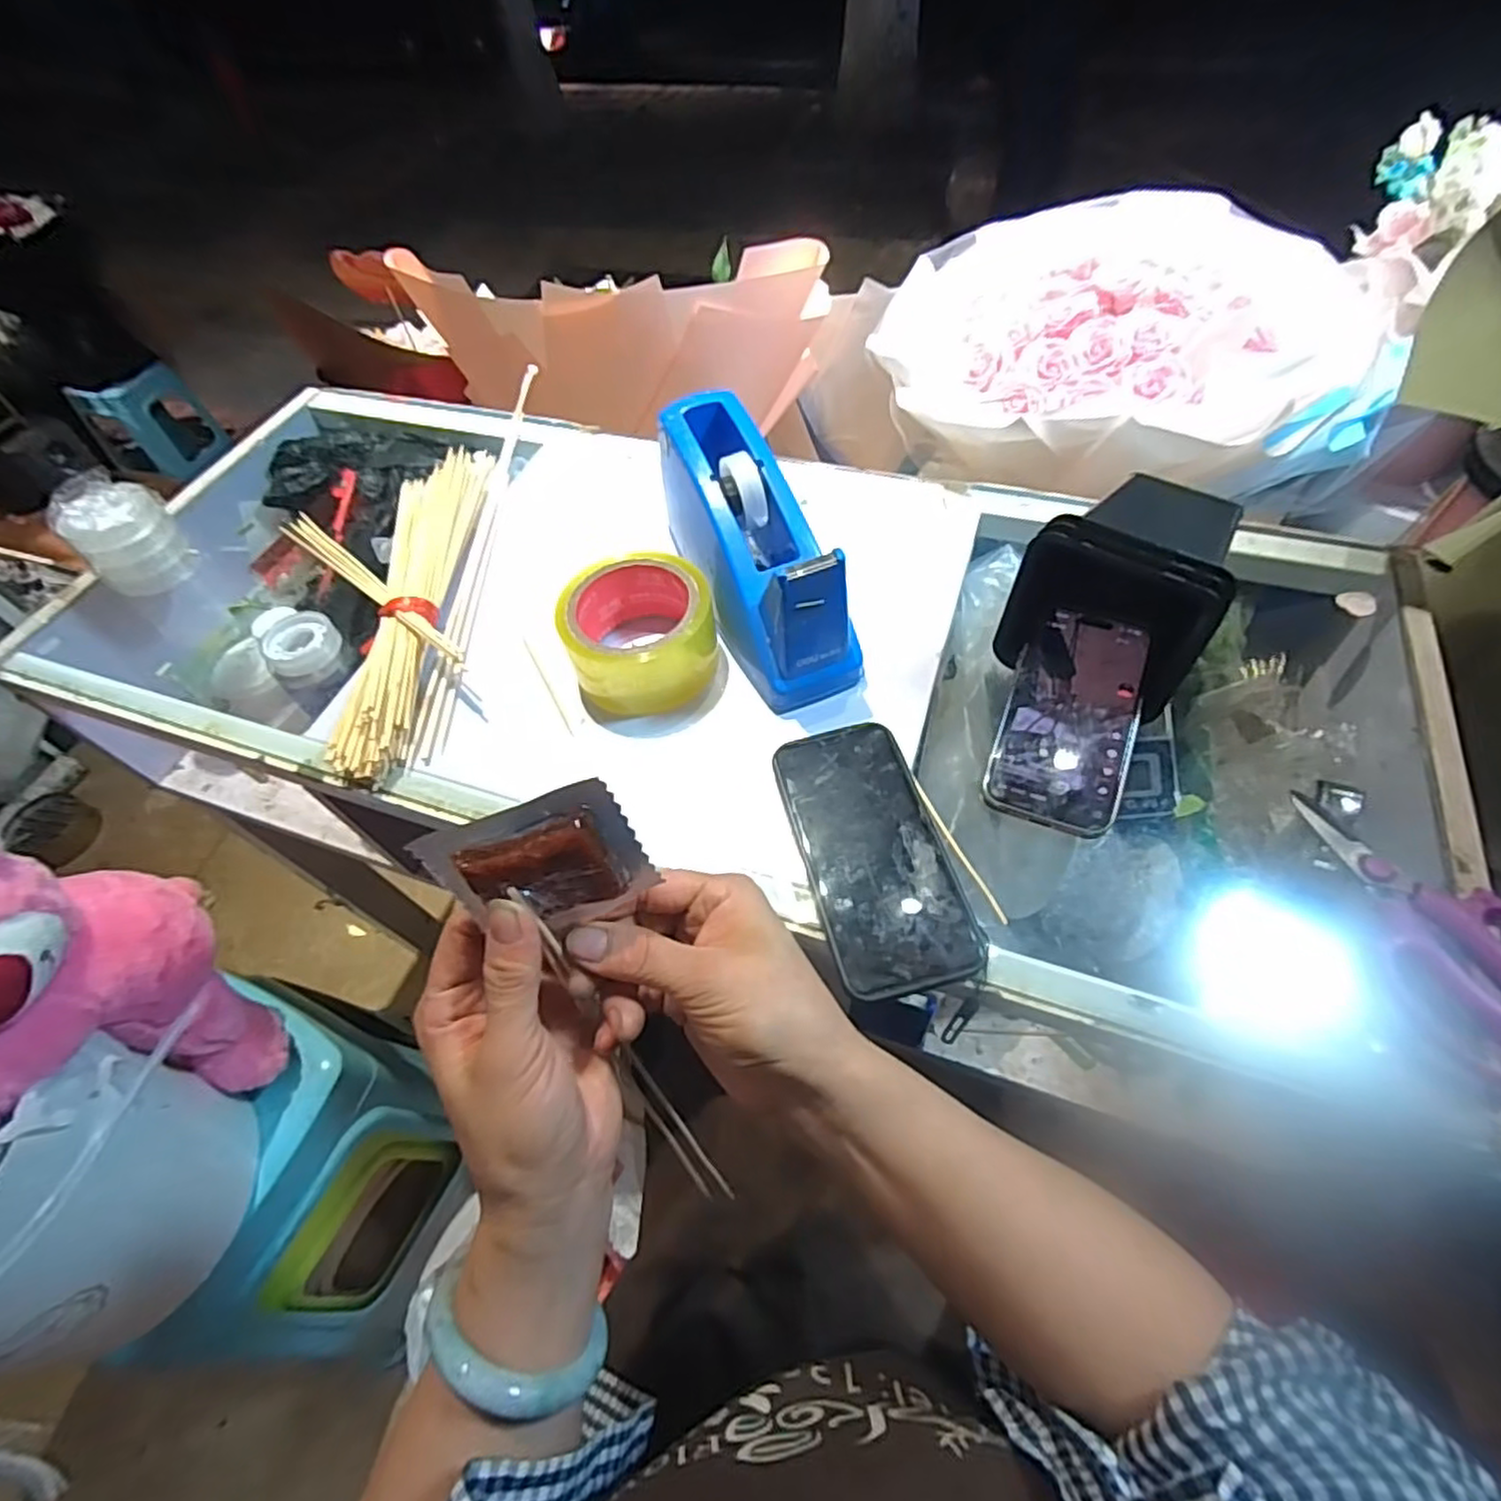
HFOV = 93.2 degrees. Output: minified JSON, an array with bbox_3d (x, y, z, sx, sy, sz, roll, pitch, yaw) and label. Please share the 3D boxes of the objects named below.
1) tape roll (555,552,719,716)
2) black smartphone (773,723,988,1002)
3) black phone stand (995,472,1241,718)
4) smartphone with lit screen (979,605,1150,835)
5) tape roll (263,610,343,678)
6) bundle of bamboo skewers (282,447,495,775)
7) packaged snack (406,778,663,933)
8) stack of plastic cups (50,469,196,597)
[{"bbox_3d":[-0.072,-0.077,0.480,0.097,0.063,0.093,-2,57,3],"label":"tape roll"},{"bbox_3d":[0.067,0.054,0.398,0.074,0.007,0.158,-14,57,-5],"label":"black smartphone"},{"bbox_3d":[0.237,-0.109,0.439,0.102,0.105,0.138,30,64,22],"label":"black phone stand"},{"bbox_3d":[0.193,-0.021,0.424,0.072,0.005,0.143,18,69,17],"label":"smartphone with lit screen"},{"bbox_3d":[-0.331,-0.079,0.528,0.050,0.025,0.050,-2,57,3],"label":"tape roll"},{"bbox_3d":[-0.295,-0.118,0.540,0.168,0.034,0.339,-8,56,0],"label":"bundle of bamboo skewers"},{"bbox_3d":[-0.072,0.043,0.253,0.065,0.059,0.010,-21,32,0],"label":"packaged snack"},{"bbox_3d":[-0.501,-0.173,0.569,0.056,0.073,0.070,36,66,24],"label":"stack of plastic cups"}]

